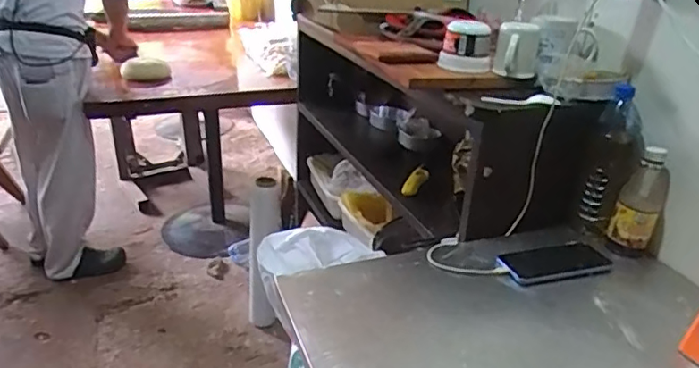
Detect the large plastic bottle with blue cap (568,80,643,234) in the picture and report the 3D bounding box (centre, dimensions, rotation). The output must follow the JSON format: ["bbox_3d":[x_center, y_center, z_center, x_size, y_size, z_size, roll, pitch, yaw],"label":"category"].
[{"bbox_3d":[0.422,-0.038,0.924,0.083,0.226,0.077,15,27,22],"label":"large plastic bottle with blue cap"}]

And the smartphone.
[{"bbox_3d":[0.313,0.120,0.877,0.173,0.010,0.078,-5,35,-12],"label":"smartphone"}]

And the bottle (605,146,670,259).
[{"bbox_3d":[0.451,0.029,0.887,0.062,0.173,0.055,18,28,27],"label":"bottle"}]

